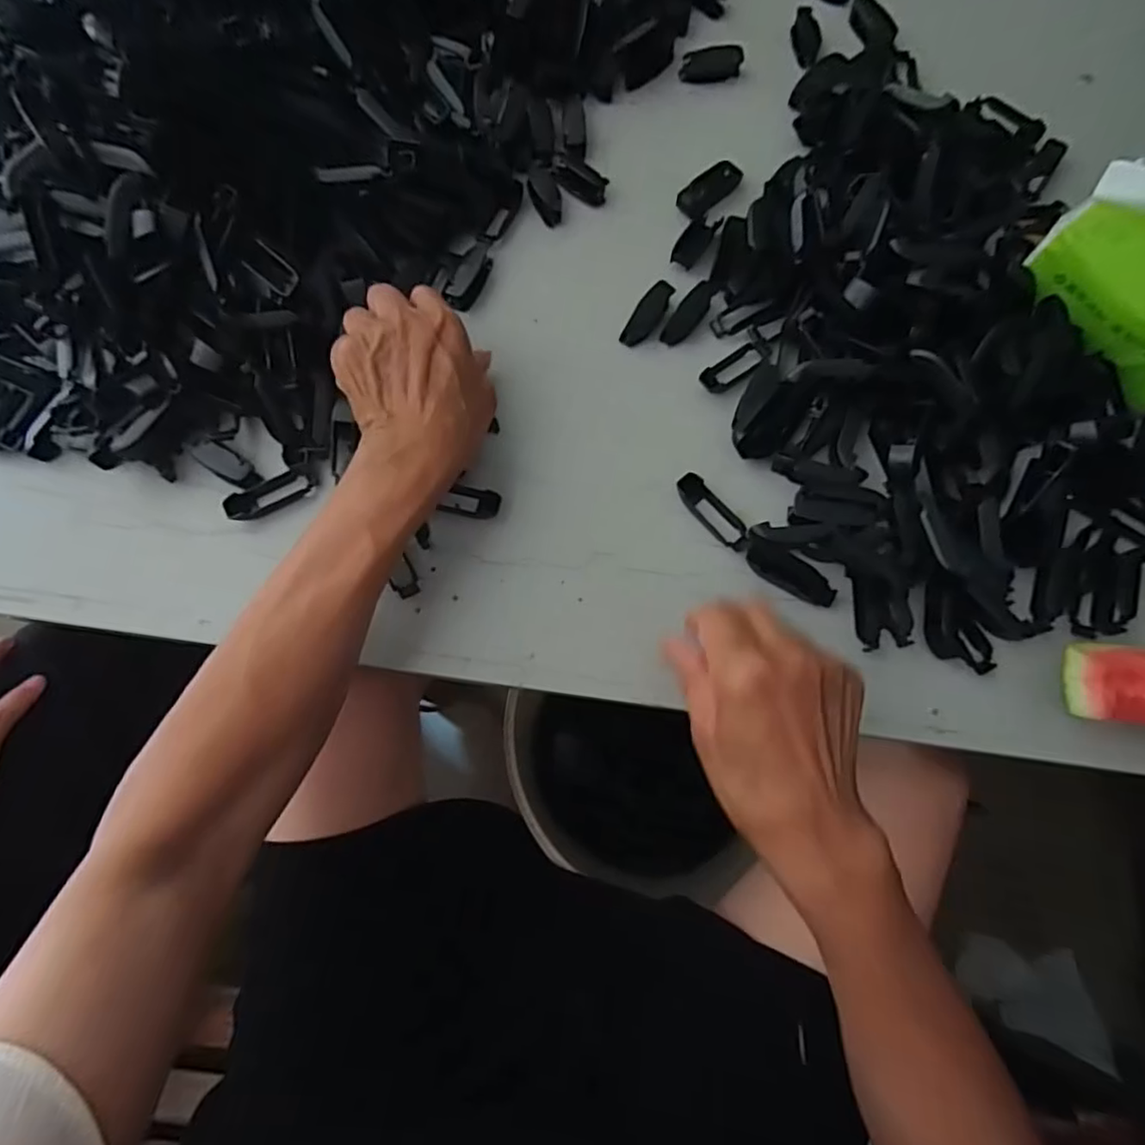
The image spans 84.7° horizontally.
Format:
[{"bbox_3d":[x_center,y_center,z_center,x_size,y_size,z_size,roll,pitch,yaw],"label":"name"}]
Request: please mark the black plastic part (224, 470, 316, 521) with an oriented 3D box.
[{"bbox_3d":[-0.189,-0.049,0.392,0.052,0.014,0.019,-25,74,-7],"label":"black plastic part"}]

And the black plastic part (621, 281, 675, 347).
[{"bbox_3d":[0.051,-0.175,0.425,0.016,0.013,0.048,31,76,10],"label":"black plastic part"}]

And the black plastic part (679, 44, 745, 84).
[{"bbox_3d":[0.110,-0.403,0.496,0.049,0.013,0.018,-8,73,-2],"label":"black plastic part"}]

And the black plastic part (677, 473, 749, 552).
[{"bbox_3d":[0.087,-0.037,0.387,0.018,0.010,0.056,-42,77,-11],"label":"black plastic part"}]

